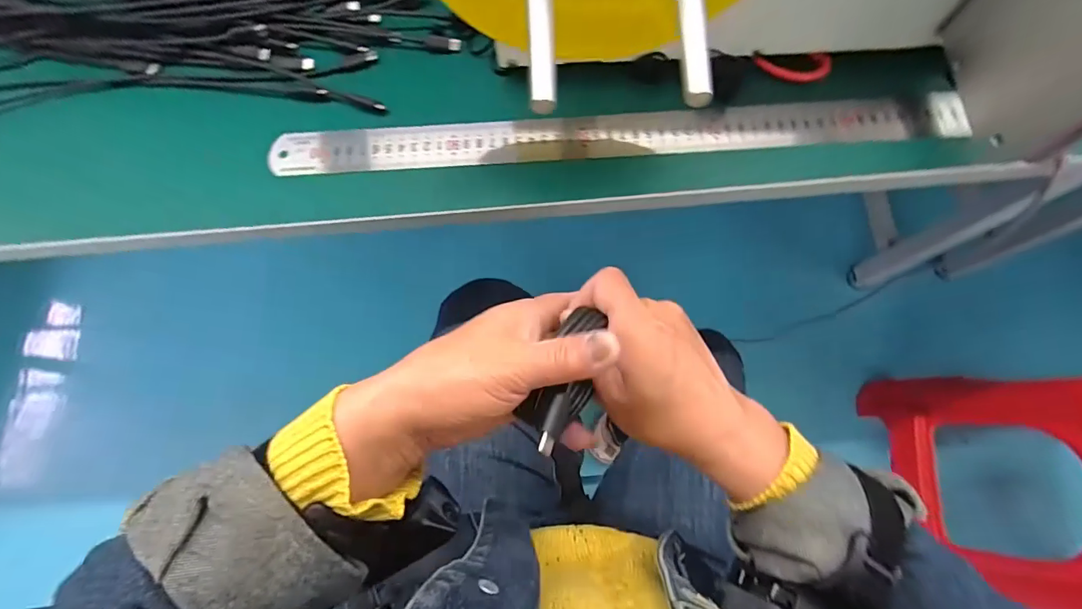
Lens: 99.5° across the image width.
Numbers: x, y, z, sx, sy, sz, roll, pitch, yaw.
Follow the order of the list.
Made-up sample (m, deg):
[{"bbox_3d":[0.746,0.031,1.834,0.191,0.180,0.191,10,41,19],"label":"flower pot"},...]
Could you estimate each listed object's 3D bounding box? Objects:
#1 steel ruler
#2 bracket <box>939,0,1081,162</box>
[{"bbox_3d":[0.055,-0.130,0.352,0.515,0.007,0.038,-3,77,1],"label":"steel ruler"},{"bbox_3d":[0.298,-0.153,0.267,0.028,0.090,0.114,-1,74,1],"label":"bracket"}]

